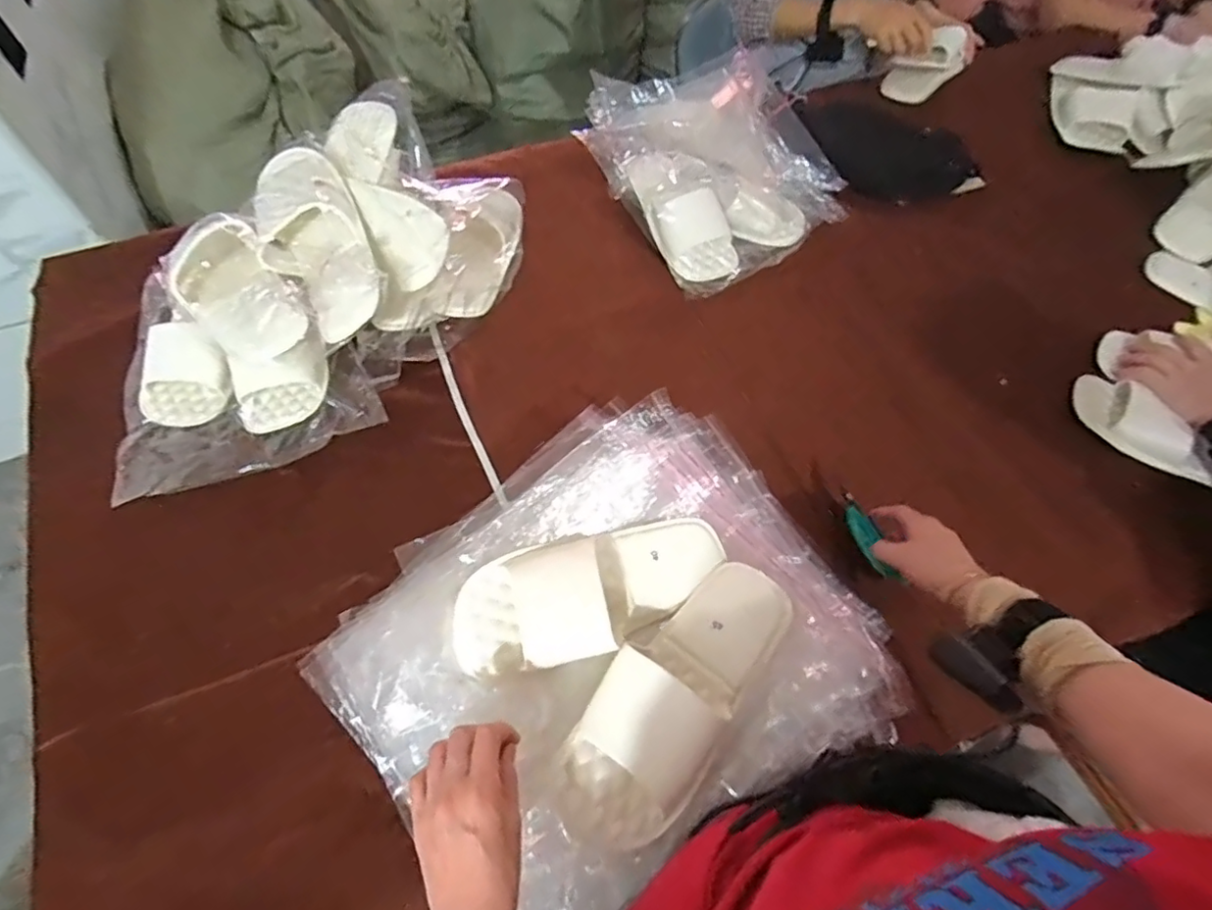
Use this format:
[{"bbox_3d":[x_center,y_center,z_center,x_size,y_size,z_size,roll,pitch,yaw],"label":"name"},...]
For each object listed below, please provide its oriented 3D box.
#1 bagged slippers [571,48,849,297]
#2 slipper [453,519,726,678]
[{"bbox_3d":[0.159,-0.472,0.895,0.307,0.100,0.458,-17,63,-12],"label":"bagged slippers"},{"bbox_3d":[-0.006,0.125,0.548,0.264,0.038,0.106,-15,63,-12],"label":"slipper"}]

